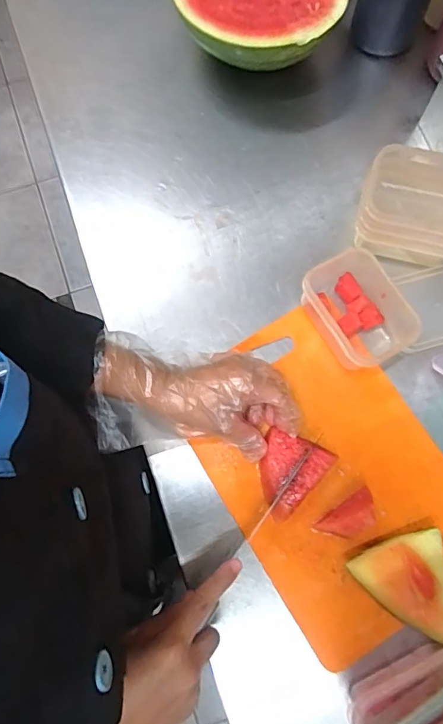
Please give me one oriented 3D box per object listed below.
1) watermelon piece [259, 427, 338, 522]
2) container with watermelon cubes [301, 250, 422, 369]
[{"bbox_3d":[0.063,0.108,0.434,0.063,0.018,0.073,21,78,7],"label":"watermelon piece"},{"bbox_3d":[0.130,-0.051,0.464,0.082,0.043,0.117,-30,77,-6],"label":"container with watermelon cubes"}]

